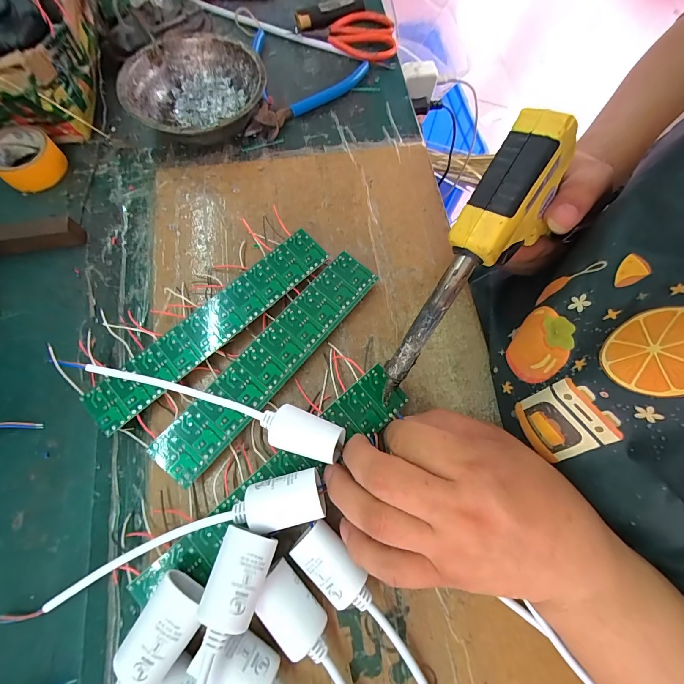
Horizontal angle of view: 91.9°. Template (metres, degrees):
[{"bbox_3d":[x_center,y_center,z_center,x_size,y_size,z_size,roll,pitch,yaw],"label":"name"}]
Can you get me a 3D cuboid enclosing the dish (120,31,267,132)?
[{"bbox_3d":[-0.133,-0.228,0.312,0.120,0.041,0.121,1,71,-2],"label":"dish"}]

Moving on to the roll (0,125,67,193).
[{"bbox_3d":[-0.285,-0.166,0.299,0.058,0.023,0.054,1,71,-2],"label":"roll"}]

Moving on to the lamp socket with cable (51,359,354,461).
[{"bbox_3d":[-0.095,0.041,0.227,0.197,0.032,0.027,14,71,11],"label":"lamp socket with cable"}]

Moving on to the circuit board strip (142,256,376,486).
[{"bbox_3d":[-0.050,0.012,0.249,0.039,0.015,0.199,39,75,11],"label":"circuit board strip"}]

